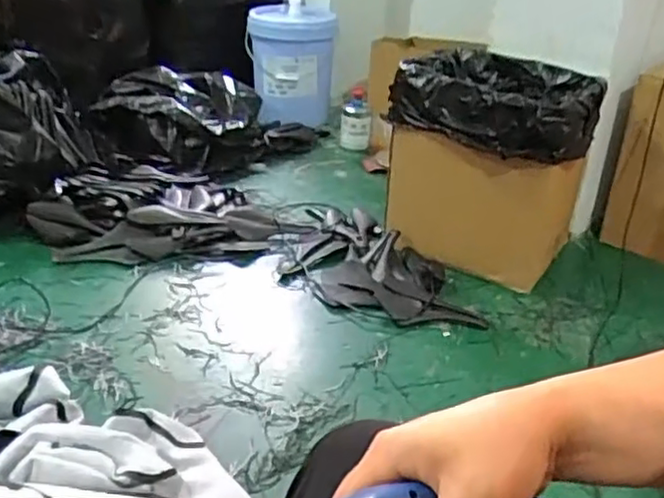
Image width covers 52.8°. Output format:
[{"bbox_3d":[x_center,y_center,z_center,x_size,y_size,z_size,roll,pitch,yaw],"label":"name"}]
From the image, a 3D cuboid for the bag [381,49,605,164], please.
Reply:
[{"bbox_3d":[0.384,-0.355,1.528,0.428,0.112,0.419,14,31,21],"label":"bag"}]

